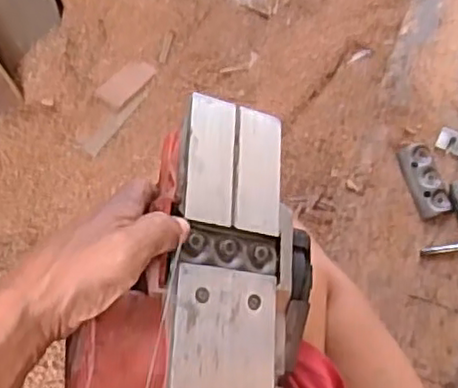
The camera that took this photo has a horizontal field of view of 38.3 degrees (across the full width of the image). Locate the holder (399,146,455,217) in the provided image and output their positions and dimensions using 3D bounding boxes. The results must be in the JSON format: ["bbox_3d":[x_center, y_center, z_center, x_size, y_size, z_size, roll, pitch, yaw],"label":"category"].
[{"bbox_3d":[0.202,-0.015,0.679,0.032,0.010,0.080,-14,73,-2],"label":"holder"}]

